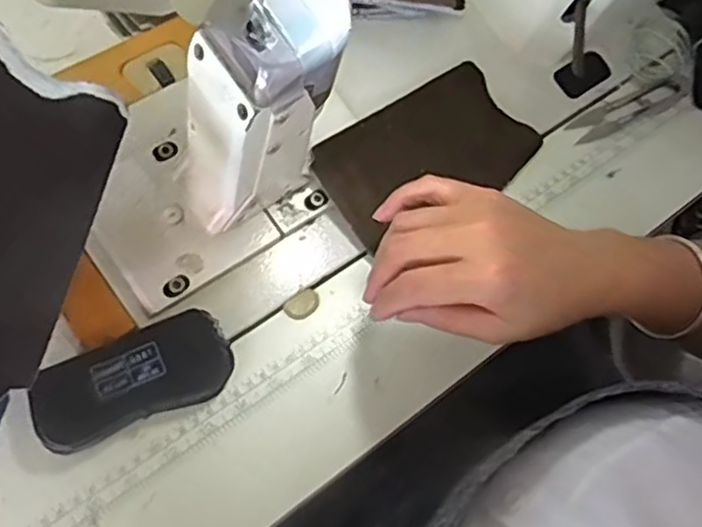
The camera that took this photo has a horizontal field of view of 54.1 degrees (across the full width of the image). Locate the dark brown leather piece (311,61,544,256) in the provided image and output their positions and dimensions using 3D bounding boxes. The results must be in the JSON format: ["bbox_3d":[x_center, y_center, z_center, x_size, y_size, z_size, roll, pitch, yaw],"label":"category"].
[{"bbox_3d":[0.057,-0.083,0.504,0.170,0.011,0.092,-32,86,-25],"label":"dark brown leather piece"}]

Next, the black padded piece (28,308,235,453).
[{"bbox_3d":[-0.133,0.069,0.422,0.116,0.027,0.055,-19,70,-14],"label":"black padded piece"}]

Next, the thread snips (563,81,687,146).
[{"bbox_3d":[0.224,-0.124,0.556,0.111,0.005,0.029,-25,71,-16],"label":"thread snips"}]

